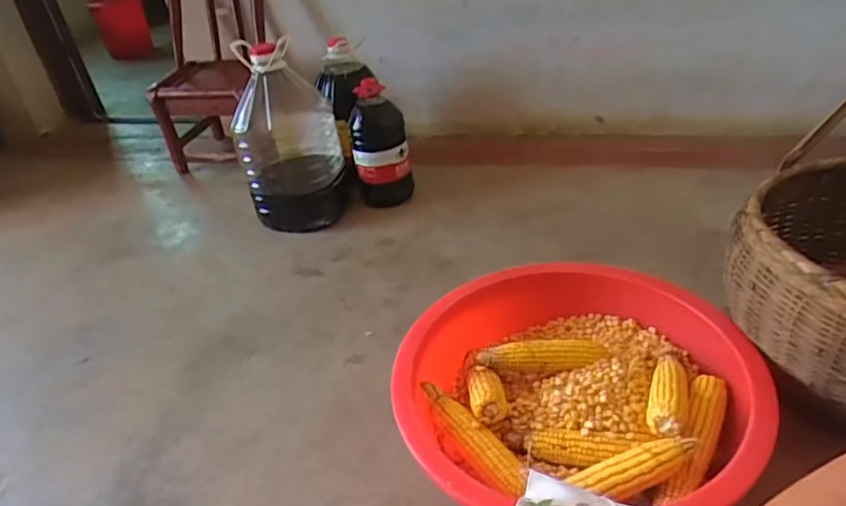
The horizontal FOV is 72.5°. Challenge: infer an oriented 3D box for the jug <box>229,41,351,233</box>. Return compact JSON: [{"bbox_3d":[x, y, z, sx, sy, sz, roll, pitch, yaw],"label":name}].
[{"bbox_3d":[-0.350,-0.302,1.496,0.260,0.461,0.202,-13,34,-9],"label":"jug"}]

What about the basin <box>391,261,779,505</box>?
[{"bbox_3d":[0.223,0.214,0.891,0.488,0.158,0.448,-5,34,3],"label":"basin"}]

